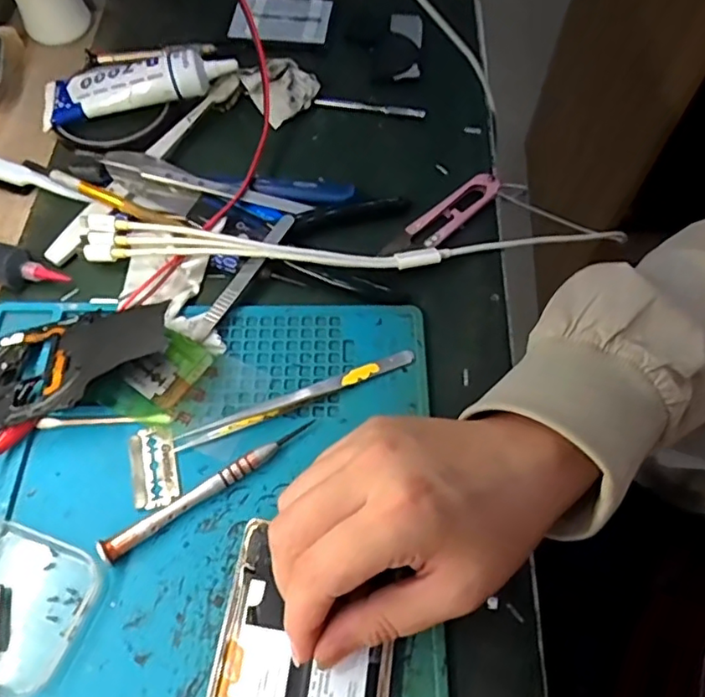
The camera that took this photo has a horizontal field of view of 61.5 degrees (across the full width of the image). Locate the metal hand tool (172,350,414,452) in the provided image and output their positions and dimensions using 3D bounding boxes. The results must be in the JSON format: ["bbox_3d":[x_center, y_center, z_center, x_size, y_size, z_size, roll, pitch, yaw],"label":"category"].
[{"bbox_3d":[-0.030,0.027,0.318,0.133,0.006,0.008,-20,63,-10],"label":"metal hand tool"}]

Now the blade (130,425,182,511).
[{"bbox_3d":[-0.101,0.059,0.299,0.022,0.004,0.042,-12,61,-7],"label":"blade"}]

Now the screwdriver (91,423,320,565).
[{"bbox_3d":[-0.069,0.068,0.292,0.113,0.011,0.010,-32,65,-16],"label":"screwdriver"}]

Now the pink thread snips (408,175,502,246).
[{"bbox_3d":[0.066,-0.090,0.375,0.065,0.014,0.023,-36,67,-18],"label":"pink thread snips"}]

